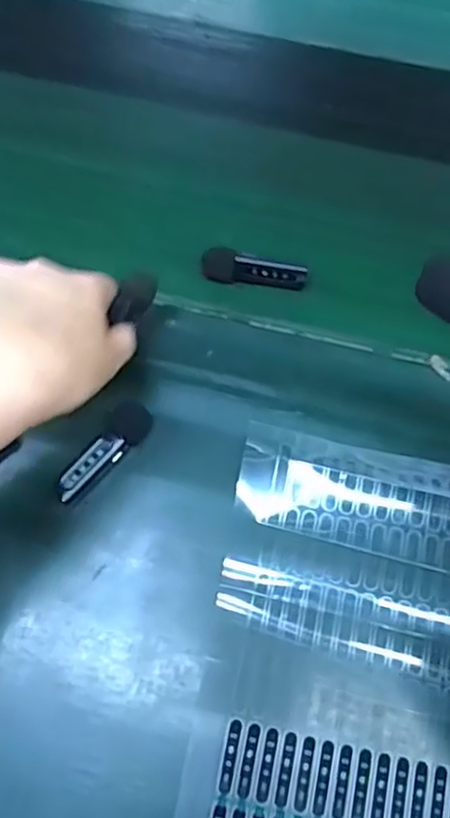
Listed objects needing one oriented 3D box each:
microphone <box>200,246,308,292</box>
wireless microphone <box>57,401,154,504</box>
[{"bbox_3d":[0.018,-0.083,0.425,0.062,0.013,0.015,10,70,2],"label":"microphone"},{"bbox_3d":[-0.063,0.023,0.373,0.018,0.014,0.065,36,73,11],"label":"wireless microphone"}]

